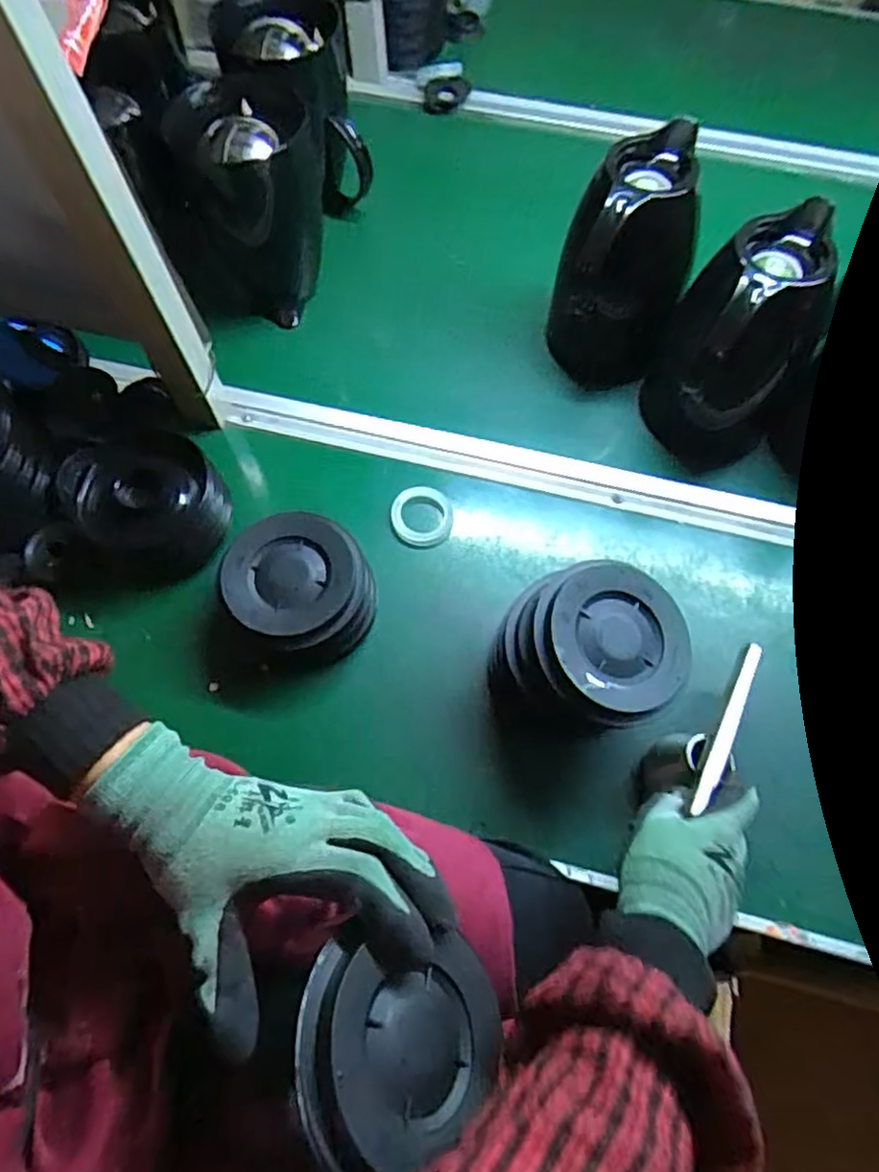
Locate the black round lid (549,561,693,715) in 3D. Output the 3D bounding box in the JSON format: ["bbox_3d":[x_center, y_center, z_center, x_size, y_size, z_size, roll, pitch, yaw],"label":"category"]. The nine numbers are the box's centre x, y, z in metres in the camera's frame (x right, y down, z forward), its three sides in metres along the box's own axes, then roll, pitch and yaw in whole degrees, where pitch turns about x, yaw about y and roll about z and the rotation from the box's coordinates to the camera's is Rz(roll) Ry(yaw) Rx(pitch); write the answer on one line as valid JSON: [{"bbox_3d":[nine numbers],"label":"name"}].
[{"bbox_3d":[0.130,0.036,0.487,0.100,0.021,0.106,0,66,1],"label":"black round lid"}]

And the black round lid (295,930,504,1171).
[{"bbox_3d":[-0.021,0.226,0.332,0.103,0.032,0.103,24,48,-30],"label":"black round lid"}]

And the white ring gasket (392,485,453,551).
[{"bbox_3d":[-0.017,-0.066,0.640,0.057,0.008,0.059,0,66,1],"label":"white ring gasket"}]

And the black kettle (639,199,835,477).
[{"bbox_3d":[0.261,-0.208,0.588,0.110,0.187,0.117,33,70,15],"label":"black kettle"}]

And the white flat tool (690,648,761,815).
[{"bbox_3d":[0.210,0.098,0.493,0.013,0.010,0.136,27,64,12],"label":"white flat tool"}]

